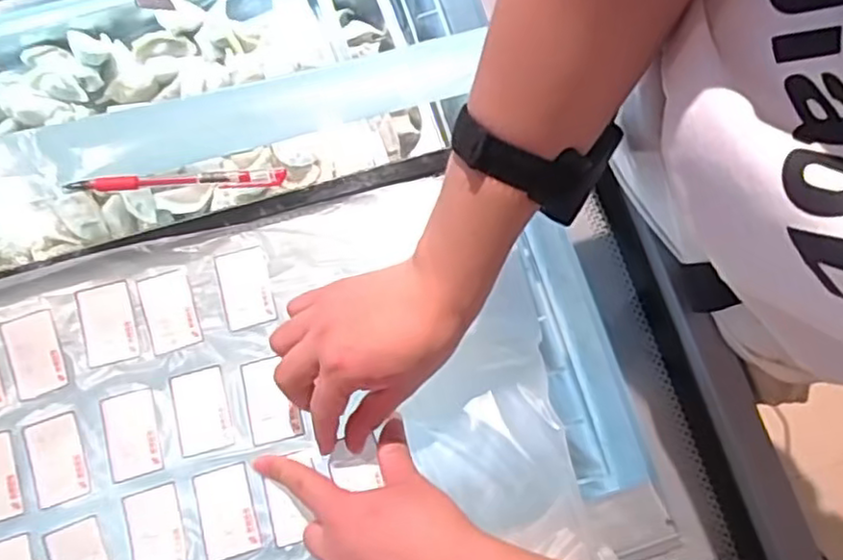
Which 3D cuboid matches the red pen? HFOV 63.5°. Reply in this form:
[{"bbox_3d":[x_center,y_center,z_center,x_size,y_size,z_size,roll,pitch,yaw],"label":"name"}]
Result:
[{"bbox_3d":[-0.185,-0.077,0.516,0.165,0.014,0.013,-2,76,0],"label":"red pen"}]

